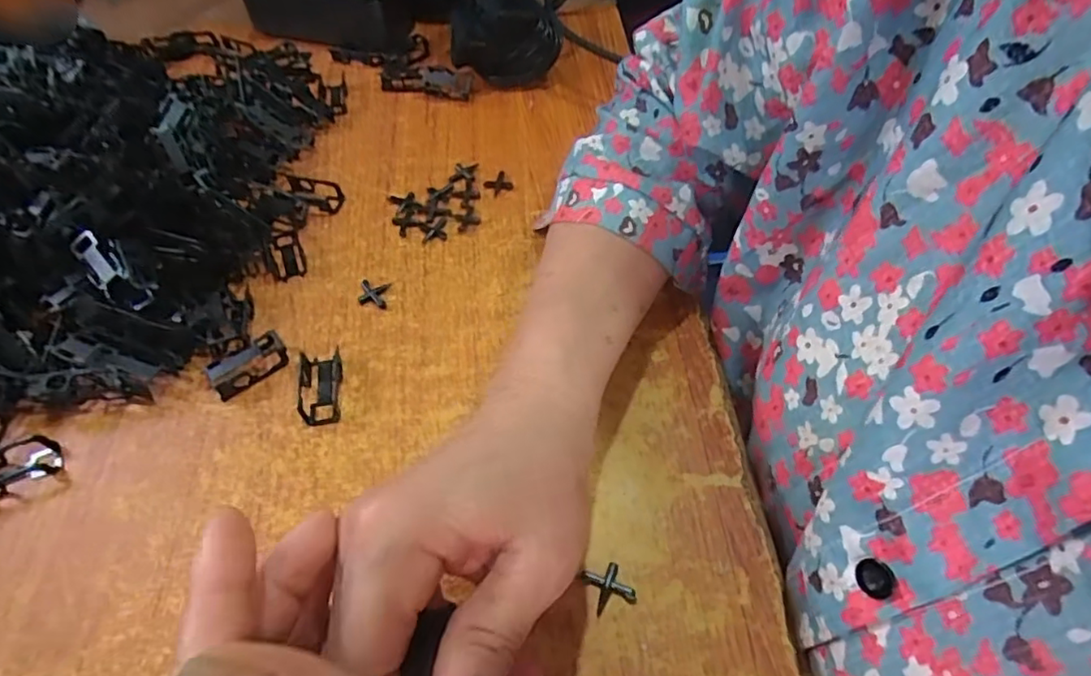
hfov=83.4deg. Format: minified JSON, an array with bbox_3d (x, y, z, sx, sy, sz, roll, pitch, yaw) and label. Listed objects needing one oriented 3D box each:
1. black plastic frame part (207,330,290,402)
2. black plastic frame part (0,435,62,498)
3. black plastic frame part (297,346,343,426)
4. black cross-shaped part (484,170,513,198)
[{"bbox_3d":[-0.156,0.014,0.322,0.039,0.012,0.019,-33,59,-21],"label":"black plastic frame part"},{"bbox_3d":[-0.258,0.063,0.291,0.046,0.009,0.027,-12,54,-7],"label":"black plastic frame part"},{"bbox_3d":[-0.116,0.024,0.315,0.022,0.007,0.044,-11,54,-6],"label":"black plastic frame part"},{"bbox_3d":[-0.031,-0.102,0.404,0.016,0.004,0.018,-26,57,-17],"label":"black cross-shaped part"}]

